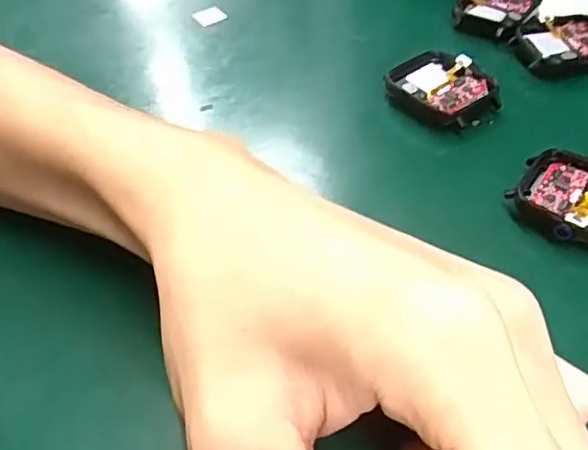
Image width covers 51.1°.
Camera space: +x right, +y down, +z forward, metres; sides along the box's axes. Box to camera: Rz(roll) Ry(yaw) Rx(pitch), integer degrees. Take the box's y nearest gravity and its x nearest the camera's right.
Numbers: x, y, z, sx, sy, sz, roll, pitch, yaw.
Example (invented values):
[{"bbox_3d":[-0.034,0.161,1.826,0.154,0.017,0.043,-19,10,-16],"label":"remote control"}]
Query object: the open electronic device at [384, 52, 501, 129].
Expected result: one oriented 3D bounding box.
[{"bbox_3d":[0.068,-0.061,0.278,0.034,0.015,0.043,-26,51,-21],"label":"open electronic device"}]

